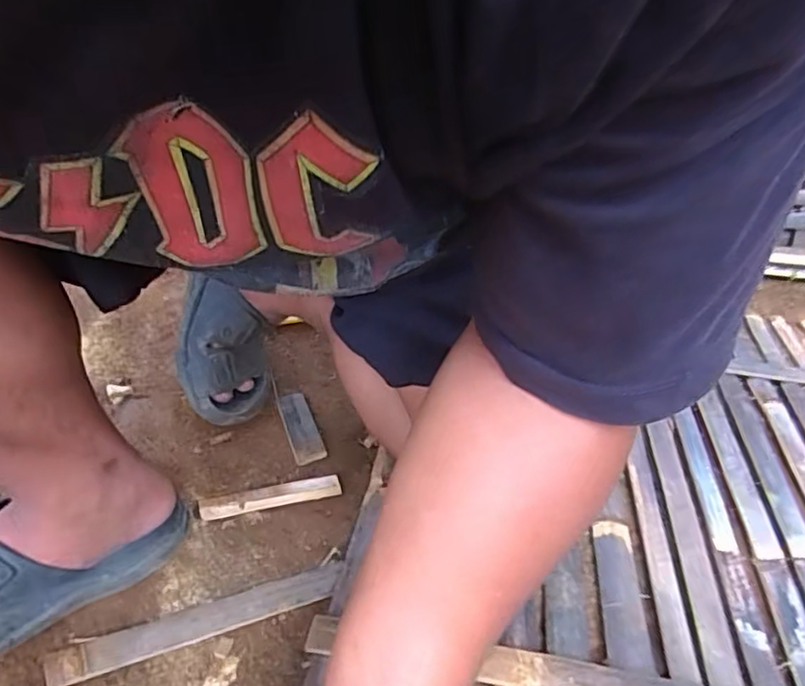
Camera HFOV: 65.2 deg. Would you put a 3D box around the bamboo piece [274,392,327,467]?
[{"bbox_3d":[-0.115,0.090,0.697,0.032,0.009,0.116,-10,34,-18],"label":"bamboo piece"}]

